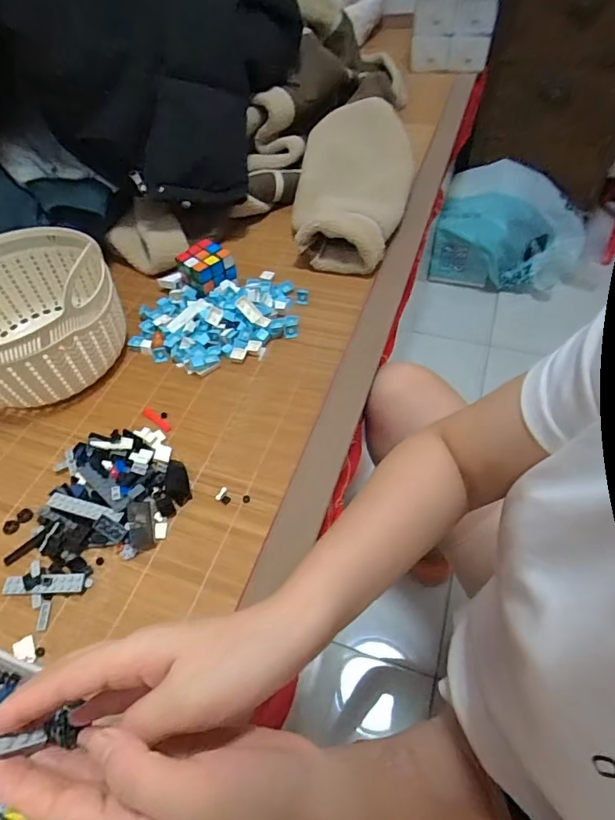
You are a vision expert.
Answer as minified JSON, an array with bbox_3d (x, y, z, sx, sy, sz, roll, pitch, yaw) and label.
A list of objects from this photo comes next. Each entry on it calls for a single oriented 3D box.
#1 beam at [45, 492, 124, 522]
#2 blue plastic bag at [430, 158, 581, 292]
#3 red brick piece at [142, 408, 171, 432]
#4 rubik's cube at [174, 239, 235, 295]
[{"bbox_3d":[-0.226,0.101,0.486,0.084,0.009,0.015,11,53,12],"label":"beam"},{"bbox_3d":[0.570,-0.500,1.332,0.381,0.186,0.343,19,57,18],"label":"blue plastic bag"},{"bbox_3d":[-0.178,0.010,0.565,0.049,0.004,0.011,32,60,25],"label":"red brick piece"},{"bbox_3d":[-0.143,-0.200,0.689,0.062,0.063,0.065,-38,59,-24],"label":"rubik's cube"}]

